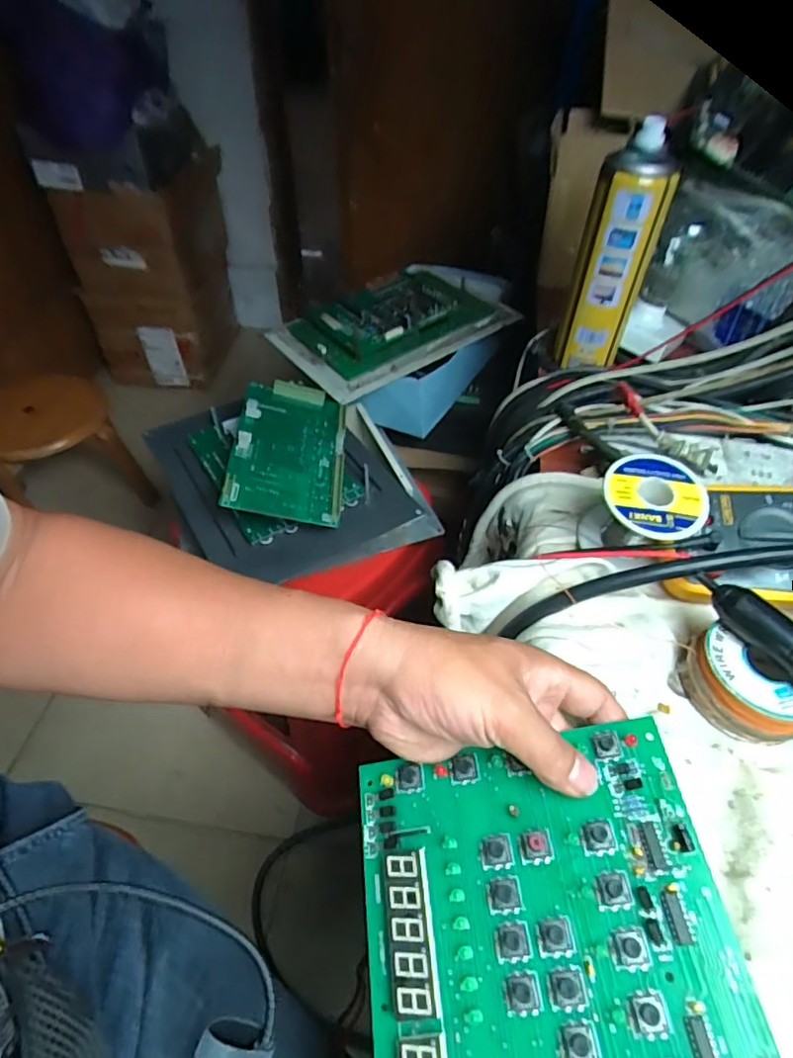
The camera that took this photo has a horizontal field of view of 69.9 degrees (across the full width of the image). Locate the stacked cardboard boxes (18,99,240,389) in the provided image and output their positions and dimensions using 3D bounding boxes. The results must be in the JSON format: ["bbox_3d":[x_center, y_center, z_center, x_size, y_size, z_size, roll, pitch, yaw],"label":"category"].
[{"bbox_3d":[-0.626,-0.689,1.465,0.332,0.603,0.304,7,49,6],"label":"stacked cardboard boxes"}]

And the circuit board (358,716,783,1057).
[{"bbox_3d":[0.066,0.199,0.237,0.159,0.009,0.208,-13,51,8],"label":"circuit board"}]

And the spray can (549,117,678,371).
[{"bbox_3d":[0.204,-0.258,0.543,0.069,0.208,0.060,18,51,15],"label":"spray can"}]

